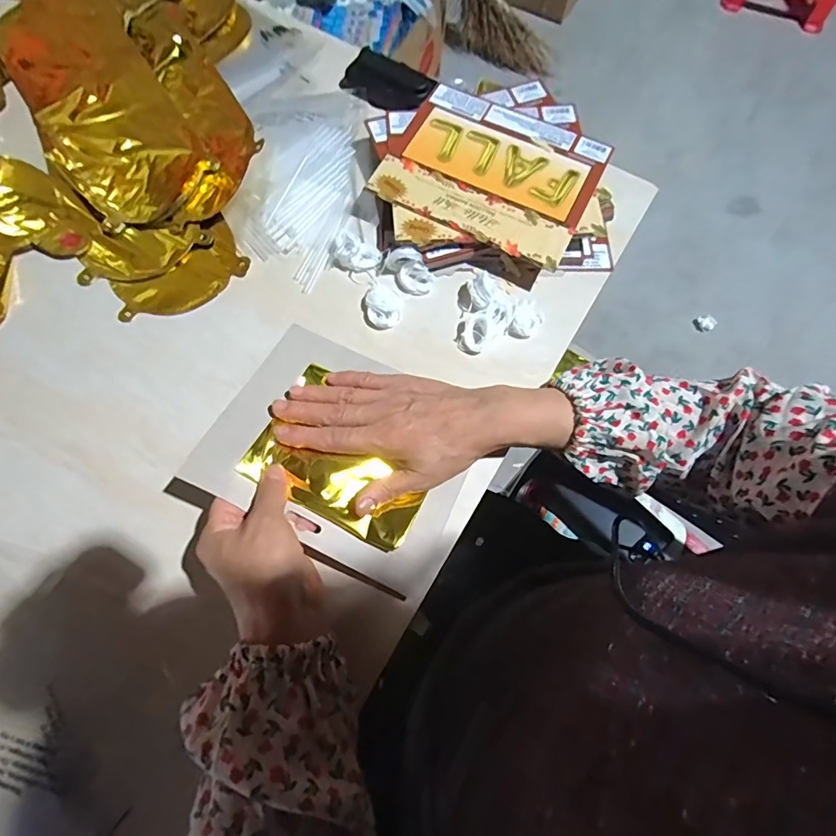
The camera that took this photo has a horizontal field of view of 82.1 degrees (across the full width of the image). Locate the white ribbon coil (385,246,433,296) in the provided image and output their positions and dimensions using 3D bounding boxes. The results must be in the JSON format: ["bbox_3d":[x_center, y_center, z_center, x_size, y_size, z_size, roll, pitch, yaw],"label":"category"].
[{"bbox_3d":[-0.007,-0.136,0.439,0.028,0.027,0.044,-40,77,-13],"label":"white ribbon coil"}]

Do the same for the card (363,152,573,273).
[{"bbox_3d":[0.048,-0.194,0.444,0.190,0.006,0.049,25,73,7],"label":"card"}]

